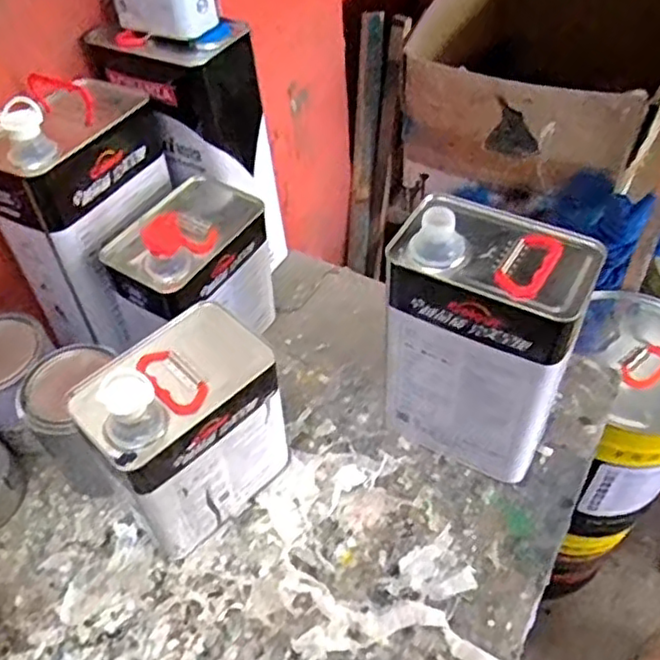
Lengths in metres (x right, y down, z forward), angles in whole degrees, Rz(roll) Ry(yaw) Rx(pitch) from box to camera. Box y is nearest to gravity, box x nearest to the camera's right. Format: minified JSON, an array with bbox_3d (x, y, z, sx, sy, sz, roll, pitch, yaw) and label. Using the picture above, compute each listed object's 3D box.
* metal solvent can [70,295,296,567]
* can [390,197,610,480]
[{"bbox_3d":[-0.136,0.088,0.642,0.117,0.221,0.165,35,60,28],"label":"metal solvent can"},{"bbox_3d":[0.145,0.010,0.655,0.164,0.265,0.119,21,55,20],"label":"can"}]

